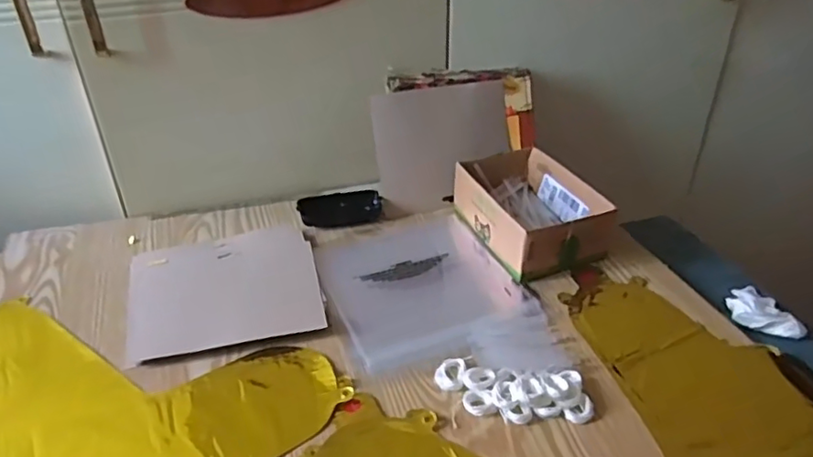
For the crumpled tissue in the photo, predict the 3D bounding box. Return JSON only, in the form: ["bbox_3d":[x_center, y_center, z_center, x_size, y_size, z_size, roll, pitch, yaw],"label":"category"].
[{"bbox_3d":[0.375,0.087,0.650,0.055,0.020,0.083,-8,34,-10],"label":"crumpled tissue"}]

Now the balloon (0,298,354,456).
[{"bbox_3d":[-0.274,0.143,0.574,0.398,0.009,0.237,21,40,30],"label":"balloon"}]

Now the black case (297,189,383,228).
[{"bbox_3d":[-0.089,-0.029,0.808,0.105,0.025,0.061,-14,36,-17],"label":"black case"}]

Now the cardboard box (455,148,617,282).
[{"bbox_3d":[0.149,-0.027,0.755,0.139,0.066,0.199,-16,36,-21],"label":"cardboard box"}]

